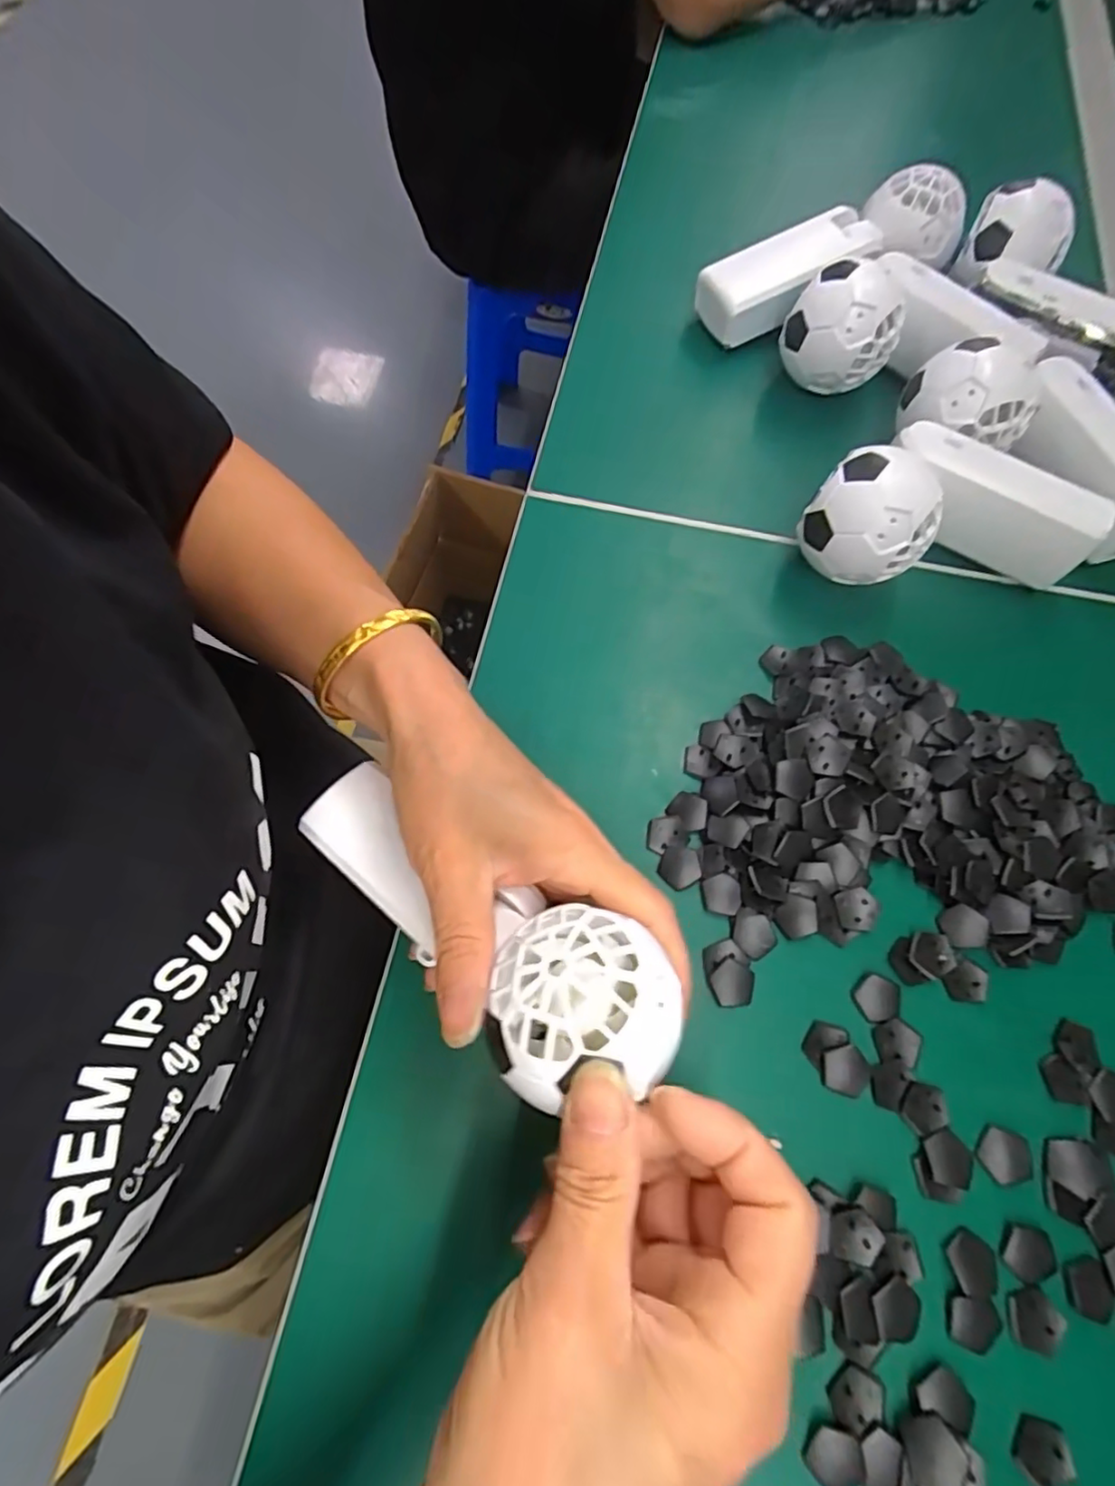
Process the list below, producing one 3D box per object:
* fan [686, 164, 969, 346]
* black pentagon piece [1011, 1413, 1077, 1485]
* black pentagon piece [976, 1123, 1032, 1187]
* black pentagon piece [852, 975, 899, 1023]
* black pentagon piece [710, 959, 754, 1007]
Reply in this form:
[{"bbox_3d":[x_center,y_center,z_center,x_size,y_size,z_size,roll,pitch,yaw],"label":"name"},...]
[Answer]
[{"bbox_3d":[0.168,-0.301,0.382,0.163,0.047,0.061,-25,73,-11],"label":"fan"},{"bbox_3d":[0.164,0.239,0.208,0.019,0.004,0.018,14,70,3],"label":"black pentagon piece"},{"bbox_3d":[0.173,0.159,0.239,0.020,0.004,0.018,14,70,3],"label":"black pentagon piece"},{"bbox_3d":[0.135,0.106,0.259,0.019,0.004,0.018,-26,73,-11],"label":"black pentagon piece"},{"bbox_3d":[0.073,0.102,0.261,0.018,0.004,0.018,26,71,7],"label":"black pentagon piece"}]

